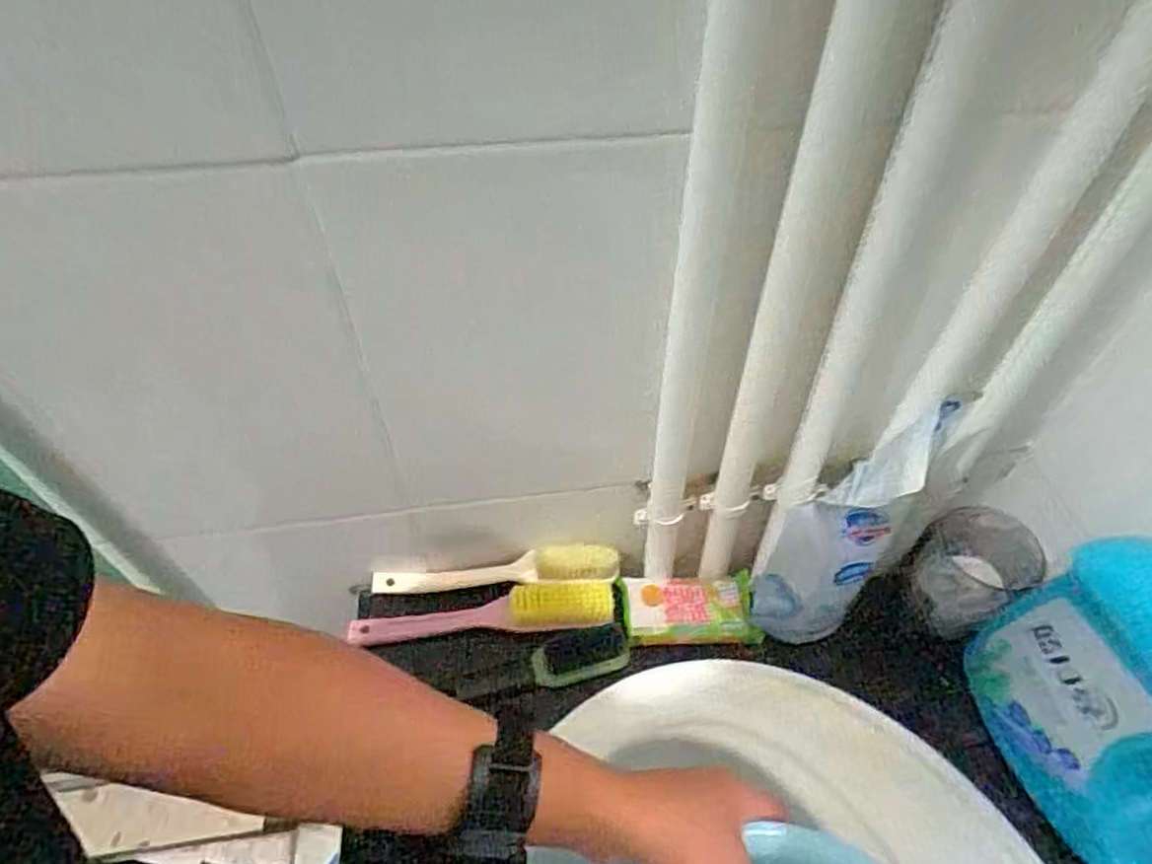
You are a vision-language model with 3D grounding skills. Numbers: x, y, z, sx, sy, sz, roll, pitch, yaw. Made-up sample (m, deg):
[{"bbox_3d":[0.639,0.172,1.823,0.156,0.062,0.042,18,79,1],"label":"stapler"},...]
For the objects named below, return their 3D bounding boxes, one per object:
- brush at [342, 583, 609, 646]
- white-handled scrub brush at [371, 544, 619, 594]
[{"bbox_3d":[-0.081,0.156,0.587,0.226,0.029,0.039,-6,51,-2],"label":"brush"},{"bbox_3d":[-0.072,0.123,0.603,0.217,0.030,0.026,-4,51,-1],"label":"white-handled scrub brush"}]

